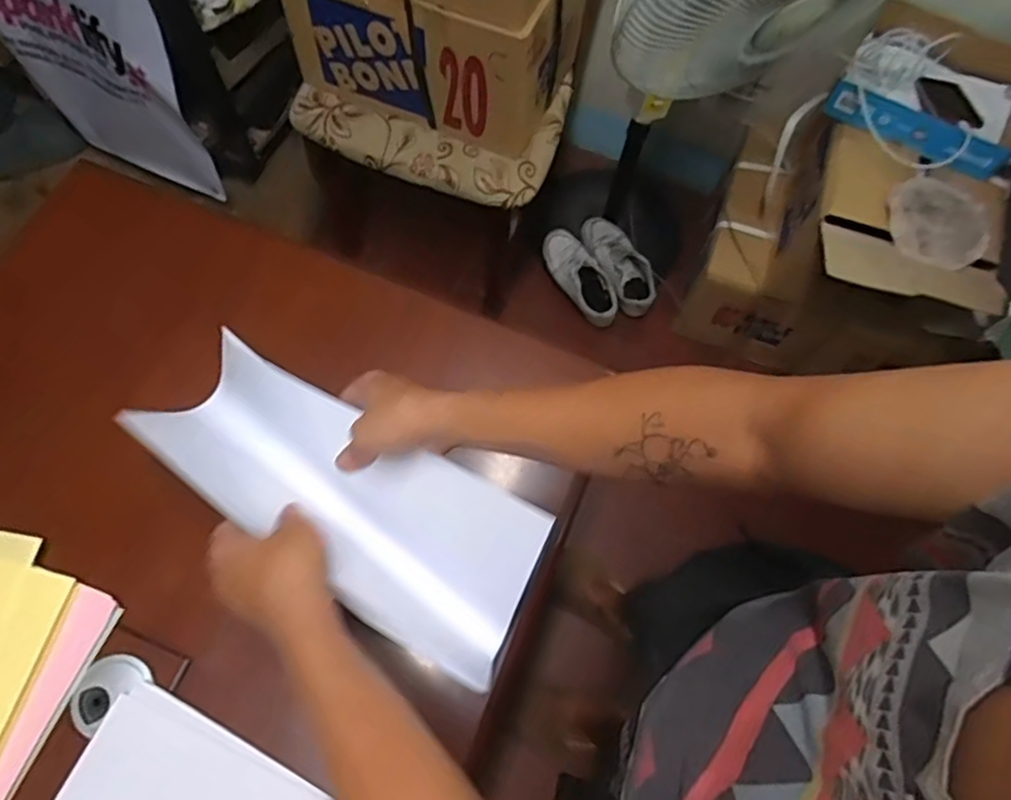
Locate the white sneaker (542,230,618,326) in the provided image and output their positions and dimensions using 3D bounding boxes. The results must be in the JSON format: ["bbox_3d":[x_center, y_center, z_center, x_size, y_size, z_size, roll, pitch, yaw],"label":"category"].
[{"bbox_3d":[0.179,-0.293,1.542,0.084,0.076,0.255,-34,87,-15],"label":"white sneaker"}]

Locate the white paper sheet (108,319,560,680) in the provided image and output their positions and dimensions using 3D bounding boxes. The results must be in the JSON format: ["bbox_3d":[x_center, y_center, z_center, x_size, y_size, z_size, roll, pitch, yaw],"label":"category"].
[{"bbox_3d":[-0.138,0.076,0.555,0.350,0.098,0.126,31,70,16],"label":"white paper sheet"}]

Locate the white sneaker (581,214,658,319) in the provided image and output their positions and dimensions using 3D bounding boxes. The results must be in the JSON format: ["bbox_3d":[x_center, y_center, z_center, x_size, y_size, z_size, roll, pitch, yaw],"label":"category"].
[{"bbox_3d":[0.269,-0.324,1.550,0.101,0.093,0.252,-34,93,-15],"label":"white sneaker"}]

